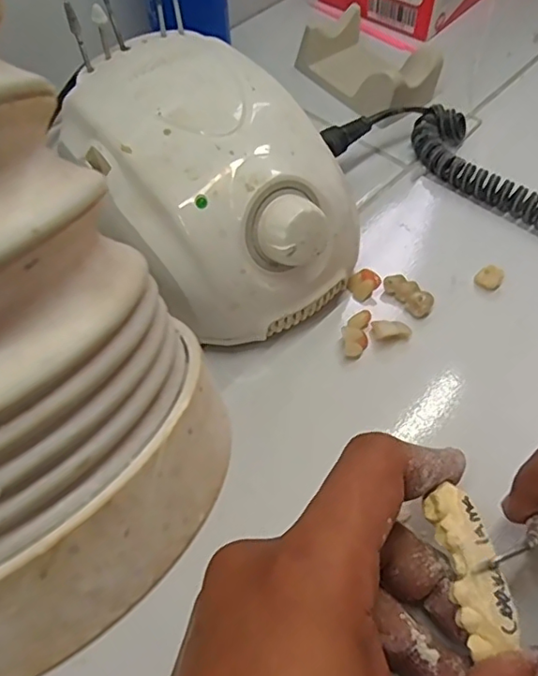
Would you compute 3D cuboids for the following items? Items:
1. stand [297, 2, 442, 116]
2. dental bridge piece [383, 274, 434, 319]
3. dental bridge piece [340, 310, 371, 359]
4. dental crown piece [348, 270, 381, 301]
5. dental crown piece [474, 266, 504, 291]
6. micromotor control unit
[{"bbox_3d":[0.064,-0.183,0.375,0.050,0.030,0.092,-30,61,-17],"label":"stand"},{"bbox_3d":[0.070,-0.021,0.281,0.013,0.010,0.026,-36,62,-20],"label":"dental bridge piece"},{"bbox_3d":[0.041,-0.002,0.269,0.013,0.010,0.026,10,57,8],"label":"dental bridge piece"},{"bbox_3d":[0.048,-0.027,0.286,0.012,0.012,0.013,-29,60,-17],"label":"dental crown piece"},{"bbox_3d":[0.111,-0.031,0.284,0.013,0.009,0.008,23,60,16],"label":"dental crown piece"},{"bbox_3d":[-0.030,-0.067,0.266,0.101,0.083,0.134,-38,63,-22],"label":"micromotor control unit"}]

